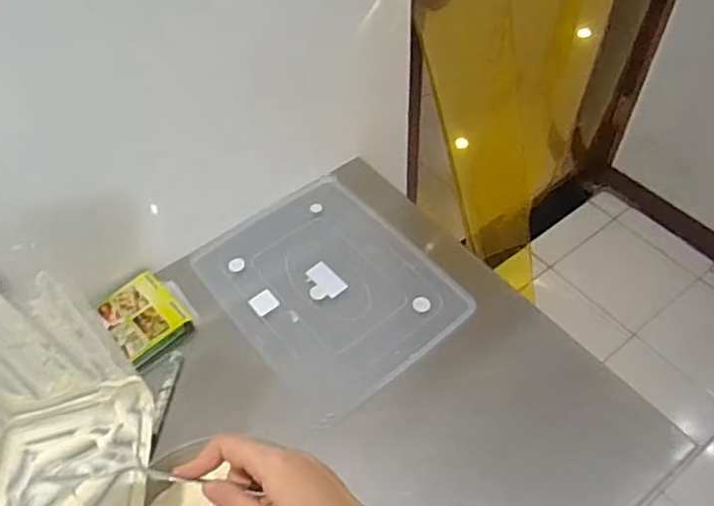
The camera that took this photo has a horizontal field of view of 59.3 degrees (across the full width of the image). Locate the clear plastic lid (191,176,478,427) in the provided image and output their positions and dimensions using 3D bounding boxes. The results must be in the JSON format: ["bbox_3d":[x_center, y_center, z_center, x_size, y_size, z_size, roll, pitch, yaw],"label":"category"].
[{"bbox_3d":[-0.044,0.049,0.933,0.275,0.024,0.352,-35,59,-19],"label":"clear plastic lid"}]

